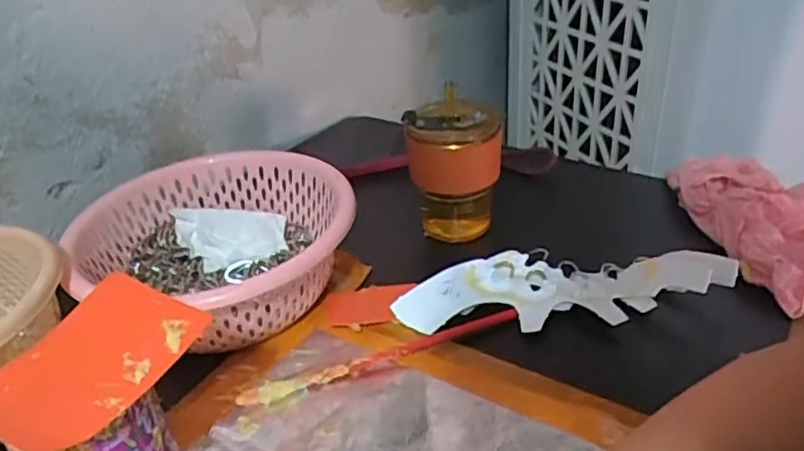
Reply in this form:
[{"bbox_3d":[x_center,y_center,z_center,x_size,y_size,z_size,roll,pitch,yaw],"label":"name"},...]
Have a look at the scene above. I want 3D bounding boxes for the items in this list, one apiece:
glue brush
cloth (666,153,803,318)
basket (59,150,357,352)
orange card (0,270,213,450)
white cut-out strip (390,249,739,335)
[{"bbox_3d":[-0.011,0.095,0.458,0.216,0.015,0.015,-16,32,-17],"label":"glue brush"},{"bbox_3d":[0.337,-0.009,0.528,0.128,0.051,0.170,-8,31,-4],"label":"cloth"},{"bbox_3d":[-0.152,0.023,0.524,0.205,0.095,0.198,-4,31,2],"label":"basket"},{"bbox_3d":[-0.154,0.065,0.299,0.077,0.014,0.099,14,36,28],"label":"orange card"},{"bbox_3d":[0.128,0.045,0.502,0.257,0.039,0.096,0,31,9],"label":"white cut-out strip"}]

